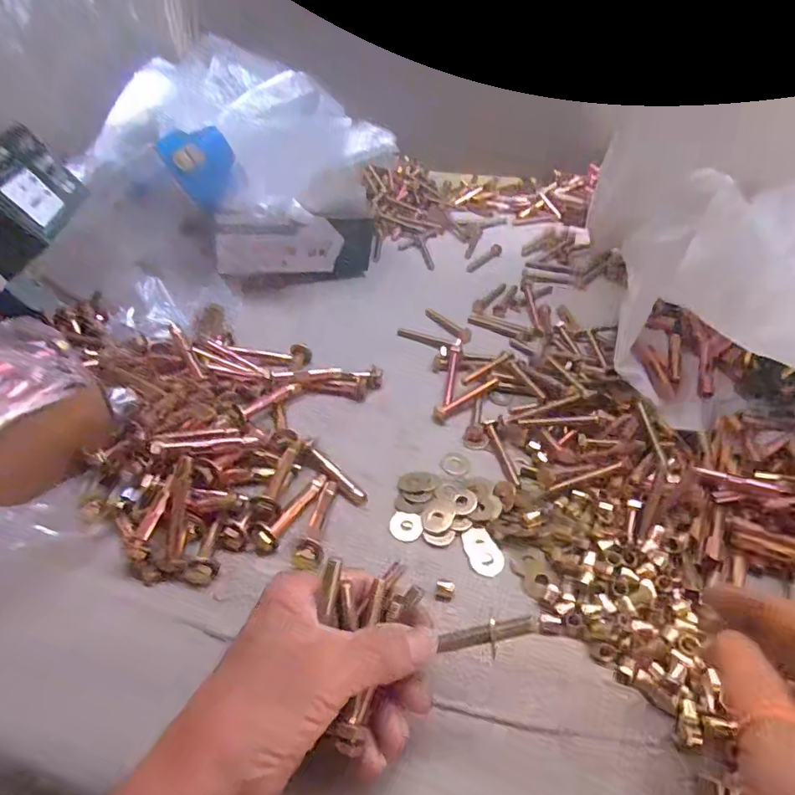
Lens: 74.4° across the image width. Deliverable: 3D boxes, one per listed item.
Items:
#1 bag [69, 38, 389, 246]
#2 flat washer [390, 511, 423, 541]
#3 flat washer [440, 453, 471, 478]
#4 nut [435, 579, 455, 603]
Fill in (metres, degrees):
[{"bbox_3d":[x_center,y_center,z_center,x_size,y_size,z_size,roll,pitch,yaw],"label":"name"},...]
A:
[{"bbox_3d":[-0.143,-0.251,0.517,0.227,0.117,0.210,14,43,15],"label":"bag"},{"bbox_3d":[0.006,0.083,0.344,0.022,0.004,0.020,0,41,0],"label":"flat washer"},{"bbox_3d":[0.043,0.049,0.388,0.022,0.004,0.026,10,42,11],"label":"flat washer"},{"bbox_3d":[0.028,0.114,0.309,0.011,0.010,0.010,10,42,10],"label":"nut"}]

